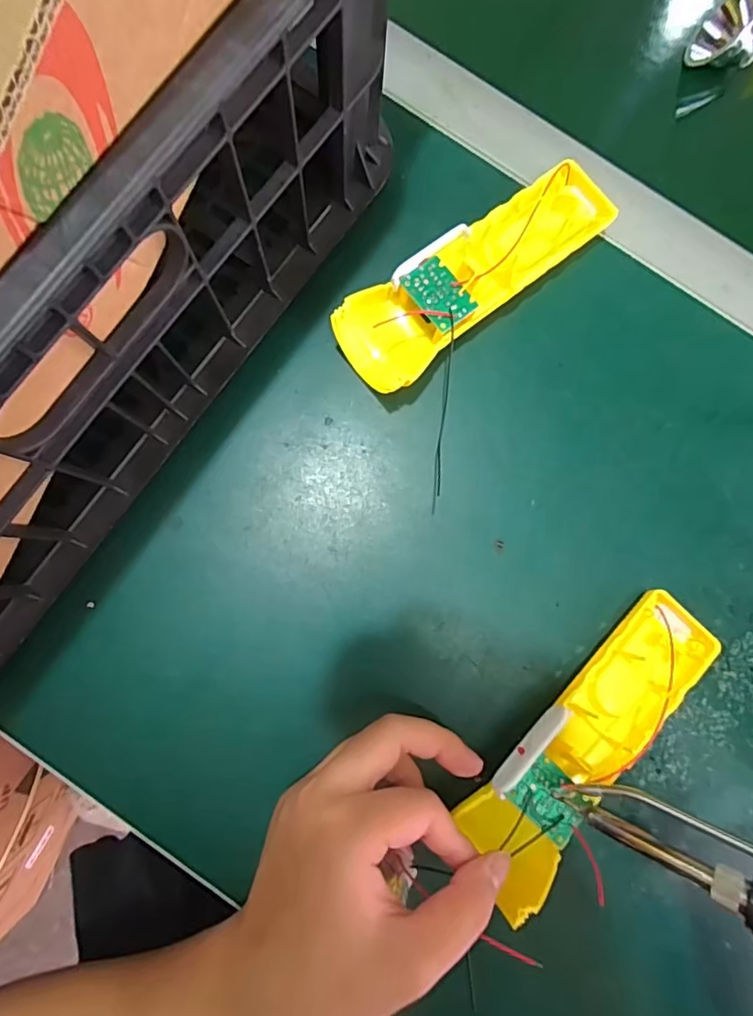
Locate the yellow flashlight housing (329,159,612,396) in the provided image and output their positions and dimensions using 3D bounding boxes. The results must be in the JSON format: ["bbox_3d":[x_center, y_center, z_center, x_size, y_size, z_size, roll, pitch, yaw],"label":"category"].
[{"bbox_3d":[0.054,-0.127,0.275,0.165,0.026,0.048,-40,87,-5],"label":"yellow flashlight housing"}]

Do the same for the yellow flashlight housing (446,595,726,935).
[{"bbox_3d":[0.106,0.115,0.248,0.157,0.025,0.057,-43,87,-14],"label":"yellow flashlight housing"}]

